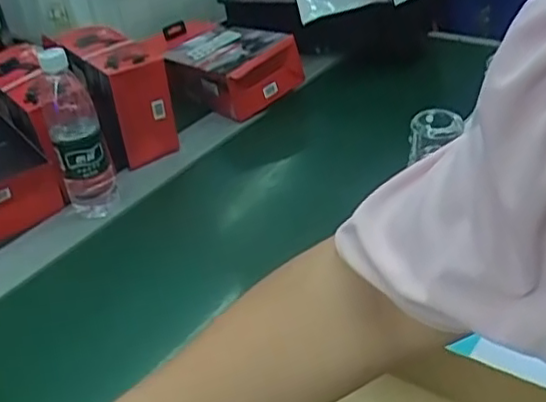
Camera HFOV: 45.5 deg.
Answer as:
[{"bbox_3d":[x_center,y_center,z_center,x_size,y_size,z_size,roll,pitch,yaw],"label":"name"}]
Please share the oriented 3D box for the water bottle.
[{"bbox_3d":[-0.253,-0.090,0.833,0.067,0.220,0.078,-19,35,-19],"label":"water bottle"}]

